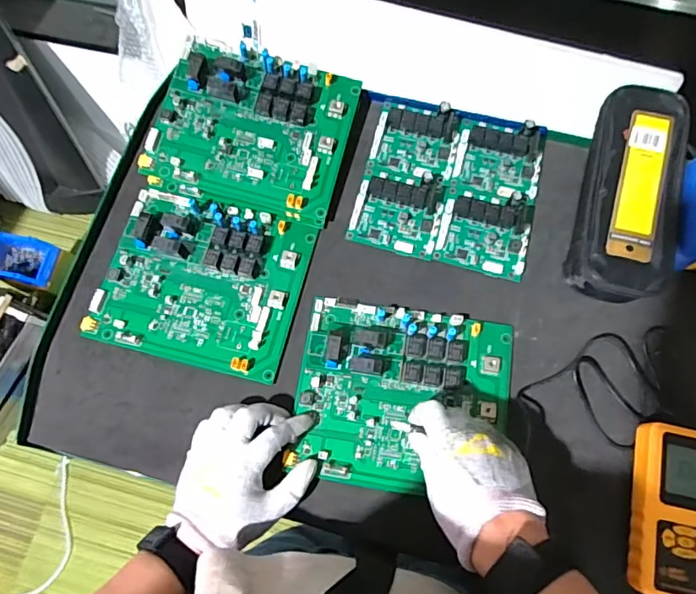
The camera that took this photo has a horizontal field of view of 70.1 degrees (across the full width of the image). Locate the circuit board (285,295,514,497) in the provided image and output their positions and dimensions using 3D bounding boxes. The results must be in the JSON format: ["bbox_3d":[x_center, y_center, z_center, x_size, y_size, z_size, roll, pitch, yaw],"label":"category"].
[{"bbox_3d":[0.053,0.092,0.468,0.198,0.030,0.170,8,73,4],"label":"circuit board"}]

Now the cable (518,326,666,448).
[{"bbox_3d":[0.258,0.088,0.482,0.151,0.010,0.093,-33,75,-8],"label":"cable"}]

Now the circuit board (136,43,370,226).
[{"bbox_3d":[-0.101,-0.186,0.537,0.198,0.023,0.169,16,83,-2],"label":"circuit board"}]

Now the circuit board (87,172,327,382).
[{"bbox_3d":[-0.149,-0.024,0.508,0.199,0.028,0.179,14,74,6],"label":"circuit board"}]

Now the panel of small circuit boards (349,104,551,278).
[{"bbox_3d":[0.112,-0.125,0.540,0.188,0.018,0.178,14,74,6],"label":"panel of small circuit boards"}]

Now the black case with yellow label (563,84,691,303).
[{"bbox_3d":[0.291,-0.109,0.516,0.098,0.045,0.234,13,74,6],"label":"black case with yellow label"}]

